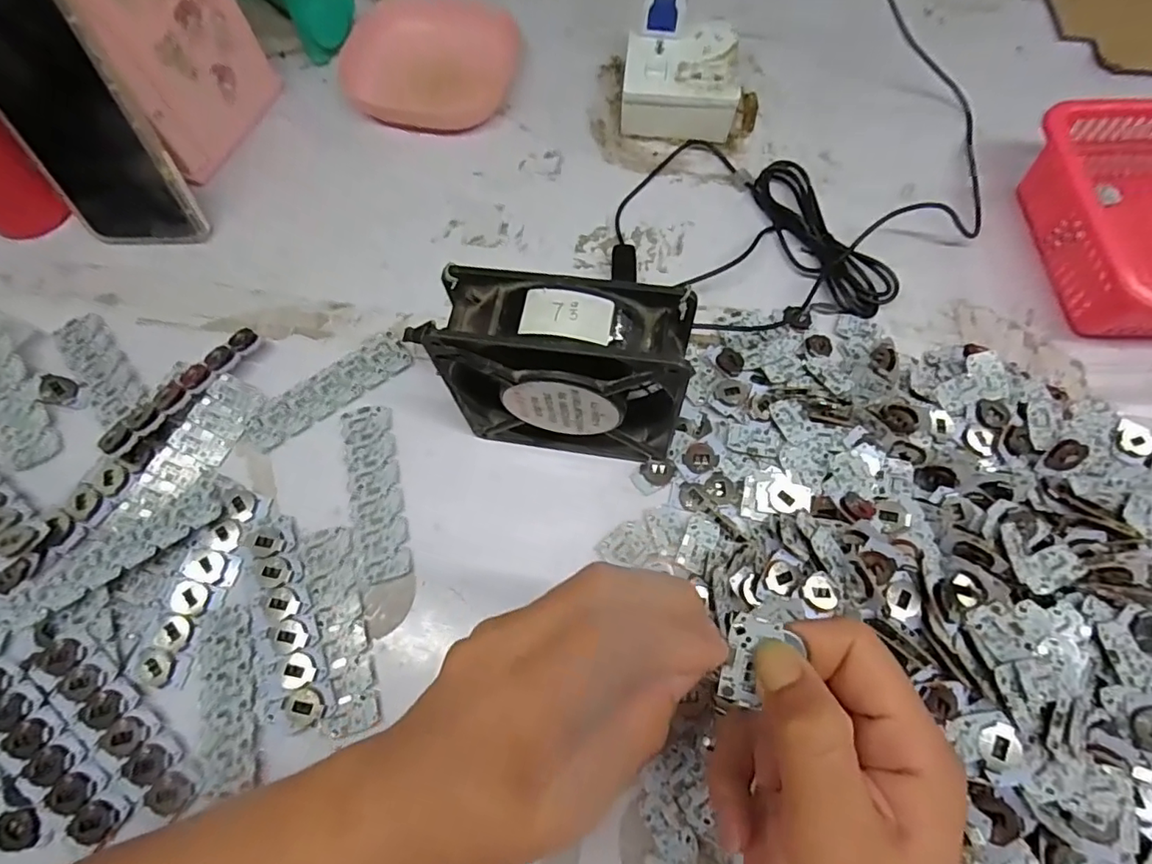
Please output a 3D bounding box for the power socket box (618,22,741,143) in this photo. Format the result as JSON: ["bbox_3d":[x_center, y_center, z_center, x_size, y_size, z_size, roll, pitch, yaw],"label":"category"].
[{"bbox_3d":[0.079,-0.275,0.438,0.089,0.043,0.086,4,67,1],"label":"power socket box"}]

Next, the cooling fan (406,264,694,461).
[{"bbox_3d":[-0.004,-0.028,0.296,0.126,0.120,0.043,10,67,4],"label":"cooling fan"}]

